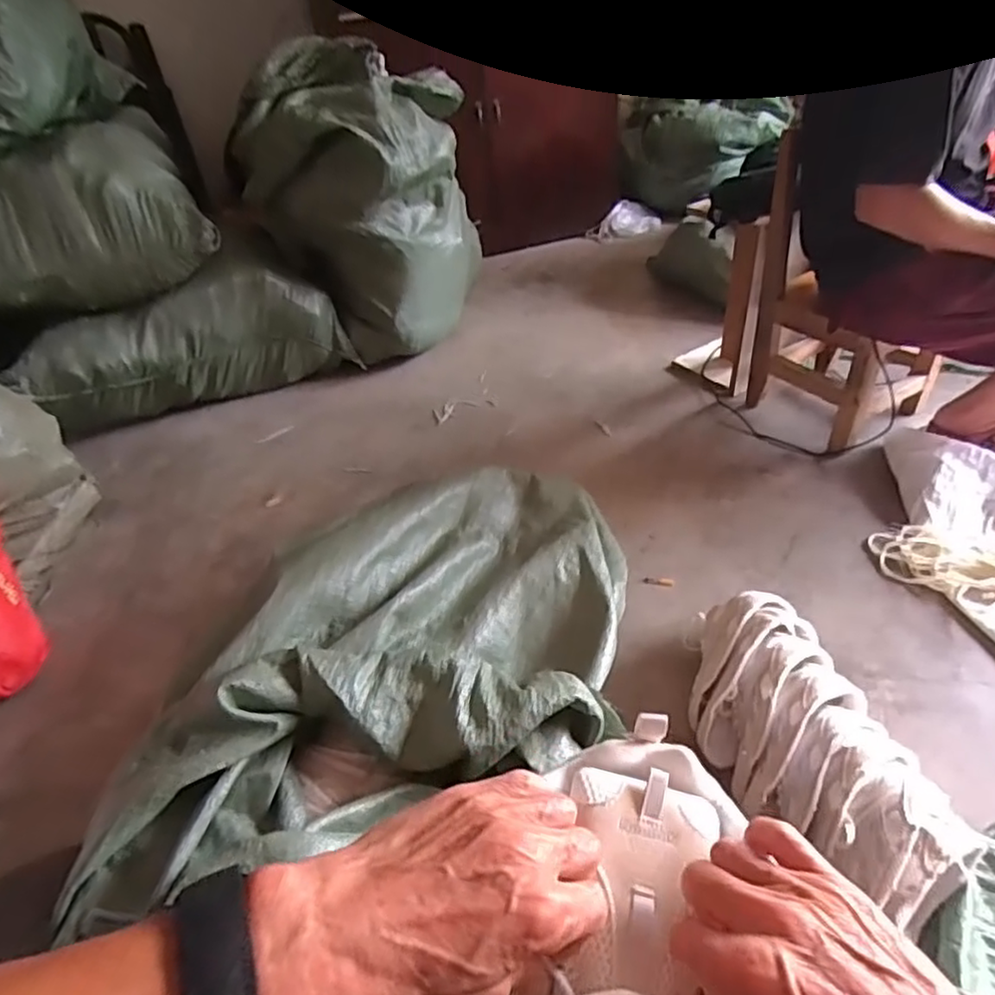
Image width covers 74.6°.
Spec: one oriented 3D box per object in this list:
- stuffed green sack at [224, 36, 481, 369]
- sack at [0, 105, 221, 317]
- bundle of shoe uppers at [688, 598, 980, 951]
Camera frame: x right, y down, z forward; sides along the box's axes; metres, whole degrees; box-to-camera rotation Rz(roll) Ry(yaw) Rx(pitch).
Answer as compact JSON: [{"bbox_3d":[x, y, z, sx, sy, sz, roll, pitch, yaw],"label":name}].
[{"bbox_3d":[-0.342,-0.767,1.751,0.567,0.662,0.432,-12,40,-5],"label":"stuffed green sack"},{"bbox_3d":[-0.962,-0.599,1.441,0.550,0.307,0.266,-25,43,-20],"label":"sack"},{"bbox_3d":[0.378,0.300,0.815,0.204,0.120,0.417,-14,40,-7],"label":"bundle of shoe uppers"}]

